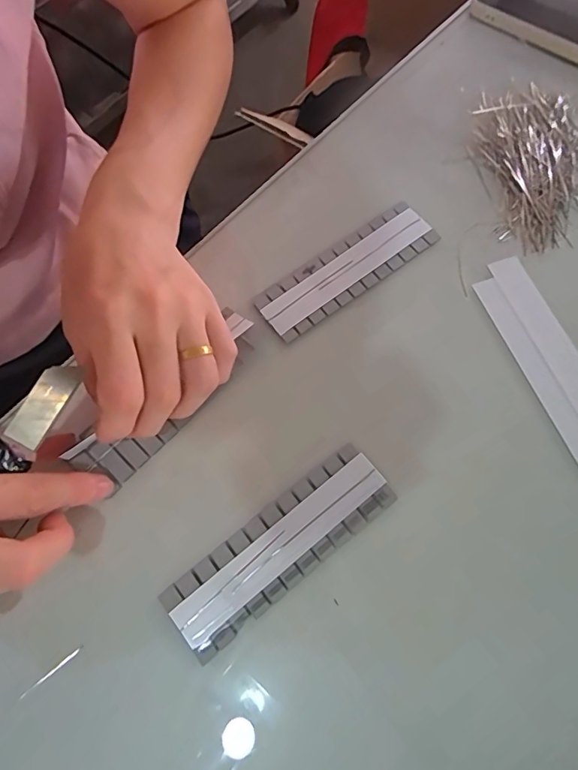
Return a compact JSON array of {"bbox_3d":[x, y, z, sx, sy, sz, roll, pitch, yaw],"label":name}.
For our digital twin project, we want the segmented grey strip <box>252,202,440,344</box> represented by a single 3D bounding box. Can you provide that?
[{"bbox_3d":[0.037,-0.074,0.297,0.123,0.004,0.037,-36,71,-11],"label":"segmented grey strip"}]

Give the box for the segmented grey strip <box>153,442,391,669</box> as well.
[{"bbox_3d":[-0.004,0.082,0.240,0.123,0.004,0.038,-37,71,-12],"label":"segmented grey strip"}]

